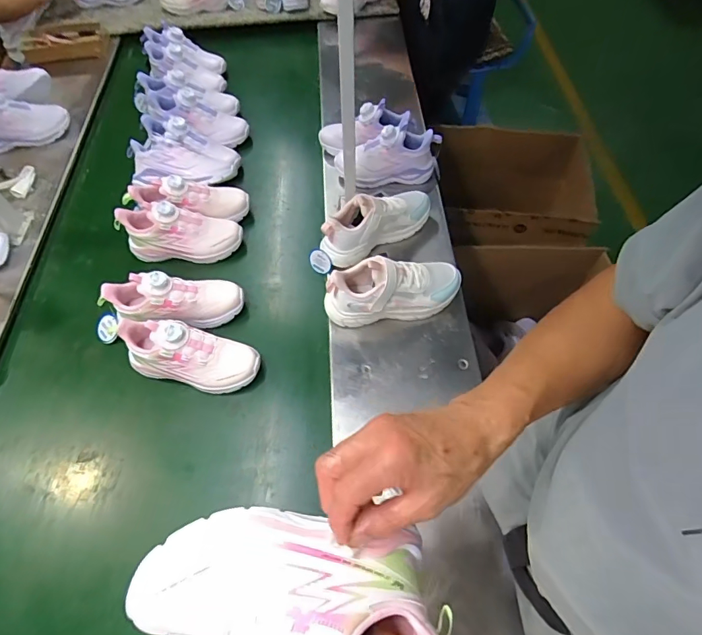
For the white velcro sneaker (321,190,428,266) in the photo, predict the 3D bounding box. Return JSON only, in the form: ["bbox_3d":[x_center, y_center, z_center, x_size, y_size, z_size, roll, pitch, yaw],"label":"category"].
[{"bbox_3d":[0.050,-0.184,0.802,0.228,0.096,0.080,-30,66,-20],"label":"white velcro sneaker"}]

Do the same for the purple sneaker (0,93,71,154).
[{"bbox_3d":[-0.750,-0.433,0.977,0.203,0.096,0.082,-11,61,-11],"label":"purple sneaker"}]

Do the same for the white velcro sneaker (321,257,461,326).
[{"bbox_3d":[0.071,-0.049,0.725,0.227,0.101,0.078,-5,60,-7],"label":"white velcro sneaker"}]

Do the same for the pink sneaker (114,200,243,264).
[{"bbox_3d":[-0.322,-0.159,0.828,0.221,0.109,0.074,4,59,-11],"label":"pink sneaker"}]

